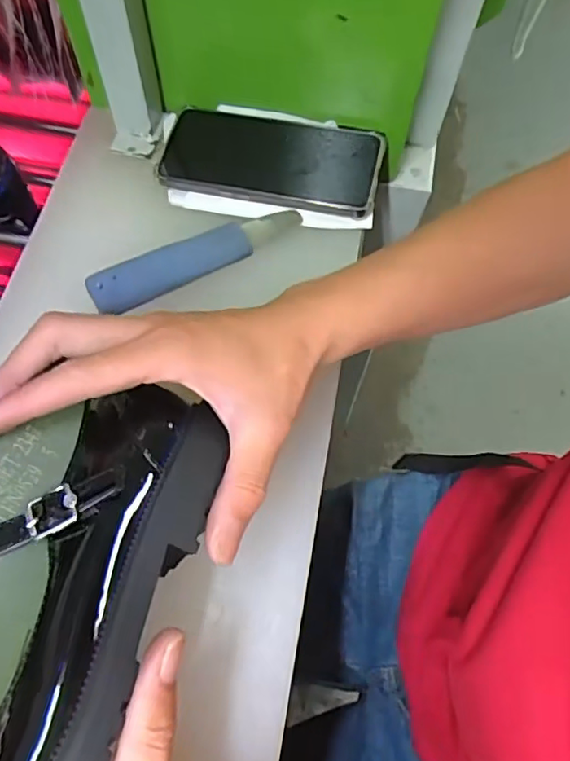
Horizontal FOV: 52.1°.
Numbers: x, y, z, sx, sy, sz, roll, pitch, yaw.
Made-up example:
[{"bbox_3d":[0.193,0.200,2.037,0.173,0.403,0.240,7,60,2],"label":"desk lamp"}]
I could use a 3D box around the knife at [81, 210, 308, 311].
[{"bbox_3d":[-0.059,-0.089,0.405,0.155,0.017,0.029,-28,70,-14],"label":"knife"}]

